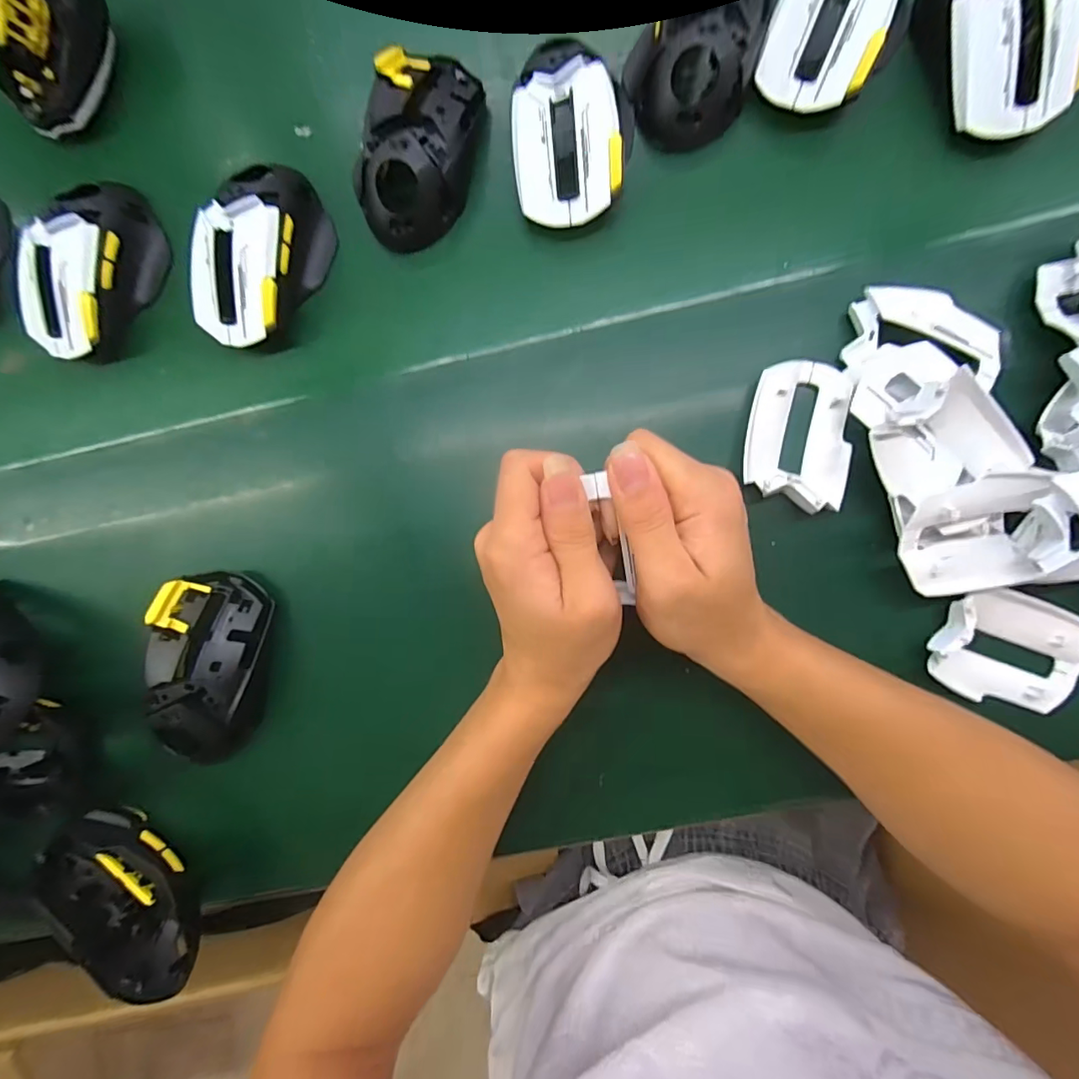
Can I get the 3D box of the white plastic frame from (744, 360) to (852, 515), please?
[{"bbox_3d":[0.147,-0.060,0.281,0.059,0.010,0.081,10,89,4],"label":"white plastic frame"}]

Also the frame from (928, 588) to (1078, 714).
[{"bbox_3d":[0.256,0.061,0.273,0.079,0.016,0.061,21,90,4],"label":"frame"}]

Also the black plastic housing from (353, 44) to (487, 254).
[{"bbox_3d":[-0.073,-0.241,0.315,0.060,0.053,0.113,14,90,4],"label":"black plastic housing"}]

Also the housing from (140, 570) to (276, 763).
[{"bbox_3d":[-0.195,0.078,0.302,0.060,0.039,0.114,0,89,4],"label":"housing"}]

